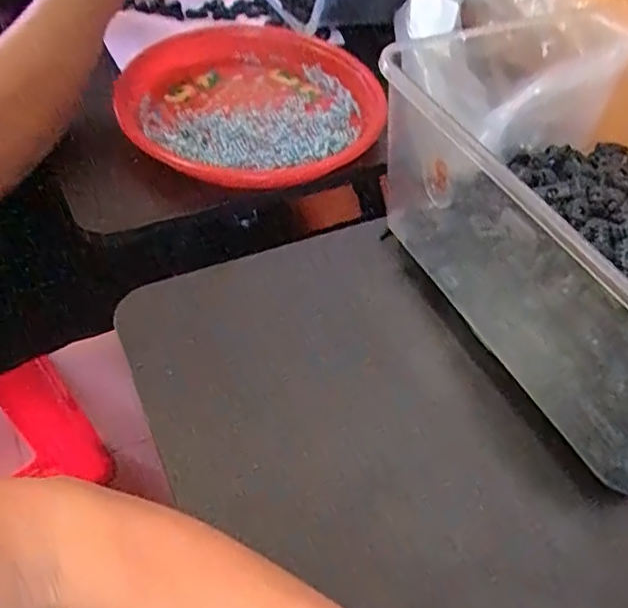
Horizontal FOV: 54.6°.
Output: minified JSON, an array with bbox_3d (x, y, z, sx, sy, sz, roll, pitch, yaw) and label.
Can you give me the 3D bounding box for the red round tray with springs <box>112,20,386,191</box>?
[{"bbox_3d":[-0.060,-0.195,0.577,0.251,0.031,0.253,-22,56,-22],"label":"red round tray with springs"}]

